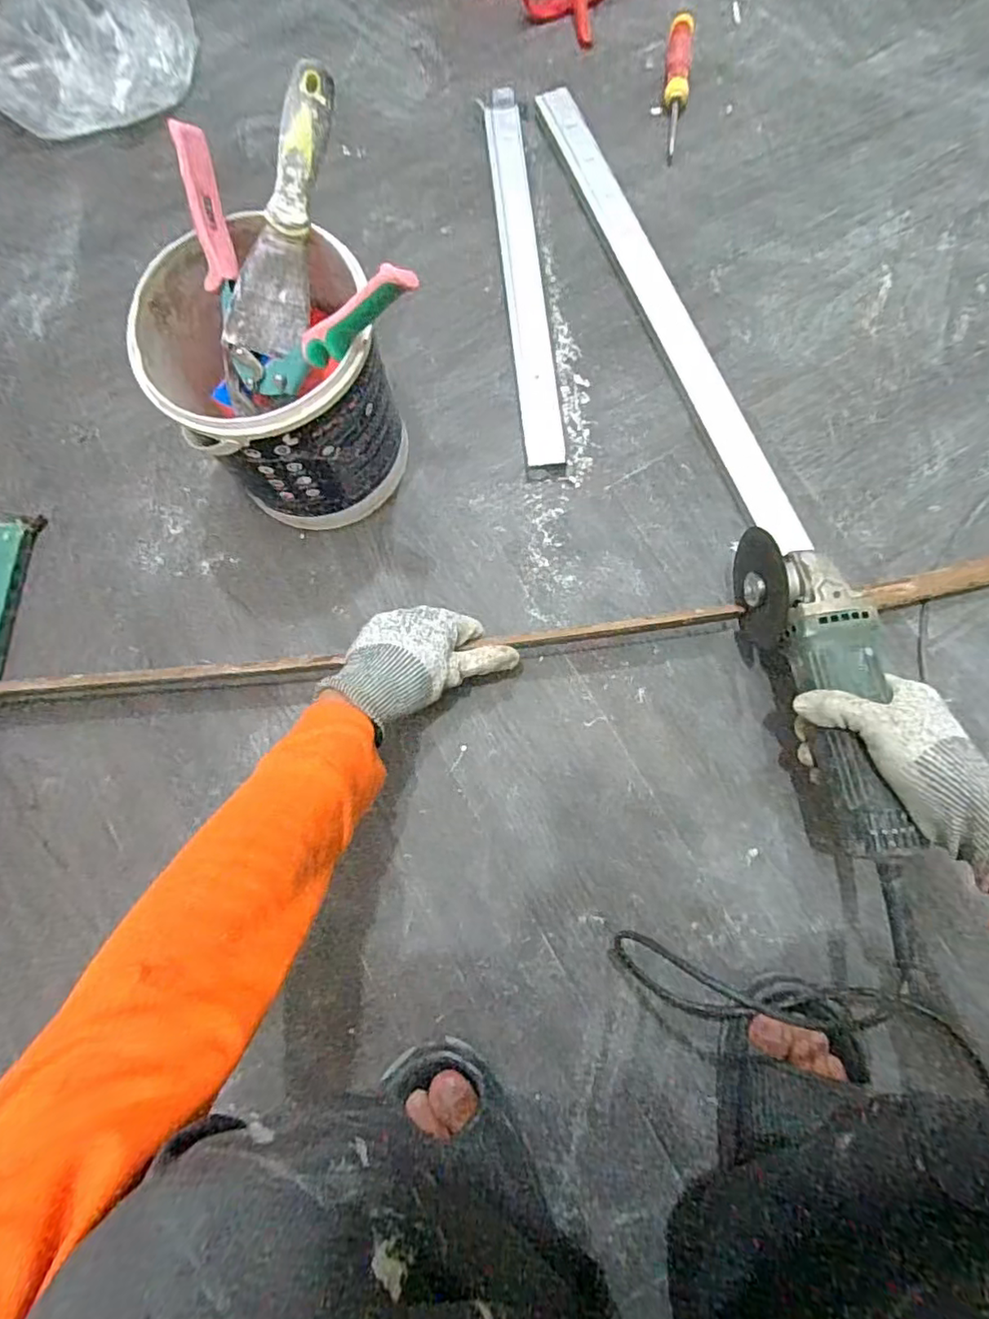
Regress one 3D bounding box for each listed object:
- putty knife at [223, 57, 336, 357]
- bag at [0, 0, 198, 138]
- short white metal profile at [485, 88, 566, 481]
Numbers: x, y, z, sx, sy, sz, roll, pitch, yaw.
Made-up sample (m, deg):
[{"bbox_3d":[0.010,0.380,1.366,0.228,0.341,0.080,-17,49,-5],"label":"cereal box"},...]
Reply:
[{"bbox_3d":[-0.152,-0.324,0.437,0.048,0.024,0.186,20,107,4],"label":"putty knife"},{"bbox_3d":[-0.472,-0.711,0.663,0.249,0.077,0.208,-37,82,-5],"label":"bag"},{"bbox_3d":[0.032,-0.406,0.637,0.041,0.017,0.444,-6,81,0],"label":"short white metal profile"}]

